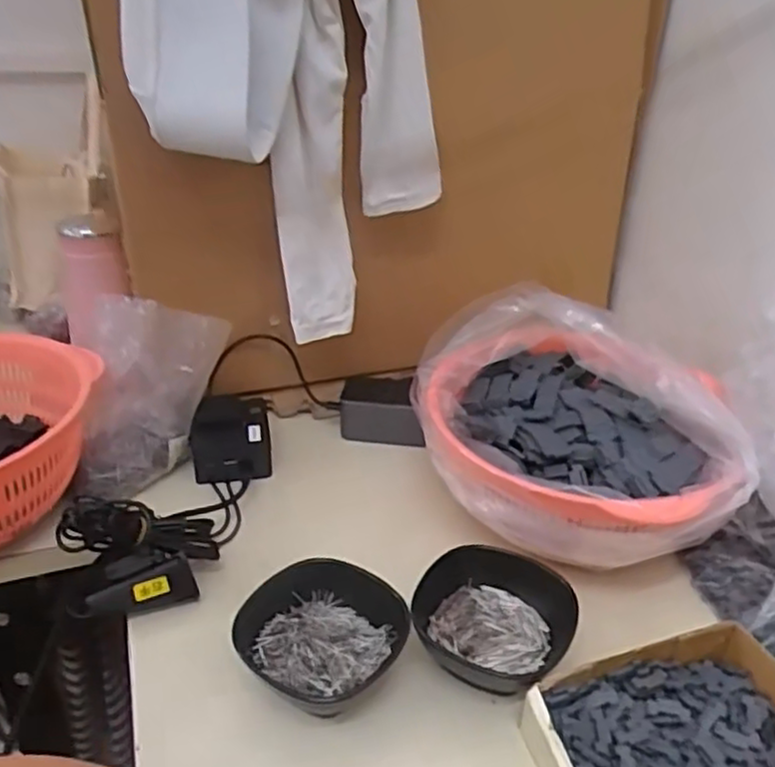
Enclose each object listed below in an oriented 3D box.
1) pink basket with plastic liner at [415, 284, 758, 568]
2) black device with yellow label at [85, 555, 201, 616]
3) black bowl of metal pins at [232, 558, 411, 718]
[{"bbox_3d":[0.148,0.040,0.599,0.235,0.134,0.246,5,31,5],"label":"pink basket with plastic liner"},{"bbox_3d":[-0.181,0.158,0.525,0.076,0.037,0.016,-13,33,-23],"label":"black device with yellow label"},{"bbox_3d":[-0.044,0.175,0.493,0.115,0.046,0.096,-16,35,-27],"label":"black bowl of metal pins"}]

